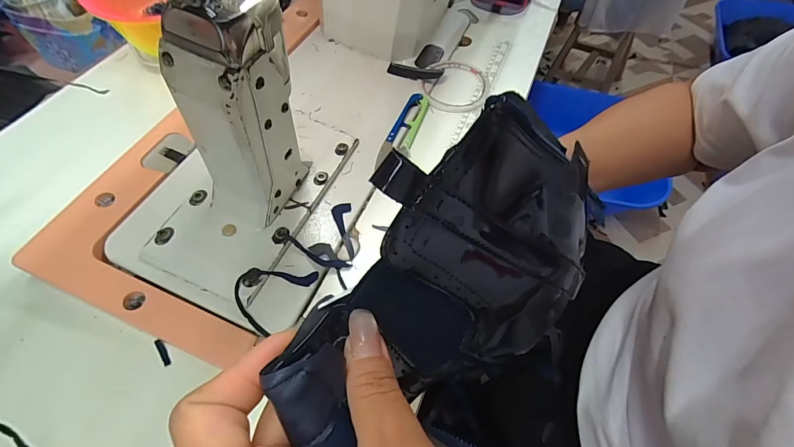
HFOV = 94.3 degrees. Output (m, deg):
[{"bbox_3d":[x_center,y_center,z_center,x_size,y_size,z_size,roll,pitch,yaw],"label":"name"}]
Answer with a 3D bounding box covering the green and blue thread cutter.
[{"bbox_3d":[0.008,-0.105,0.412,0.029,0.015,0.111,16,58,13],"label":"green and blue thread cutter"}]

